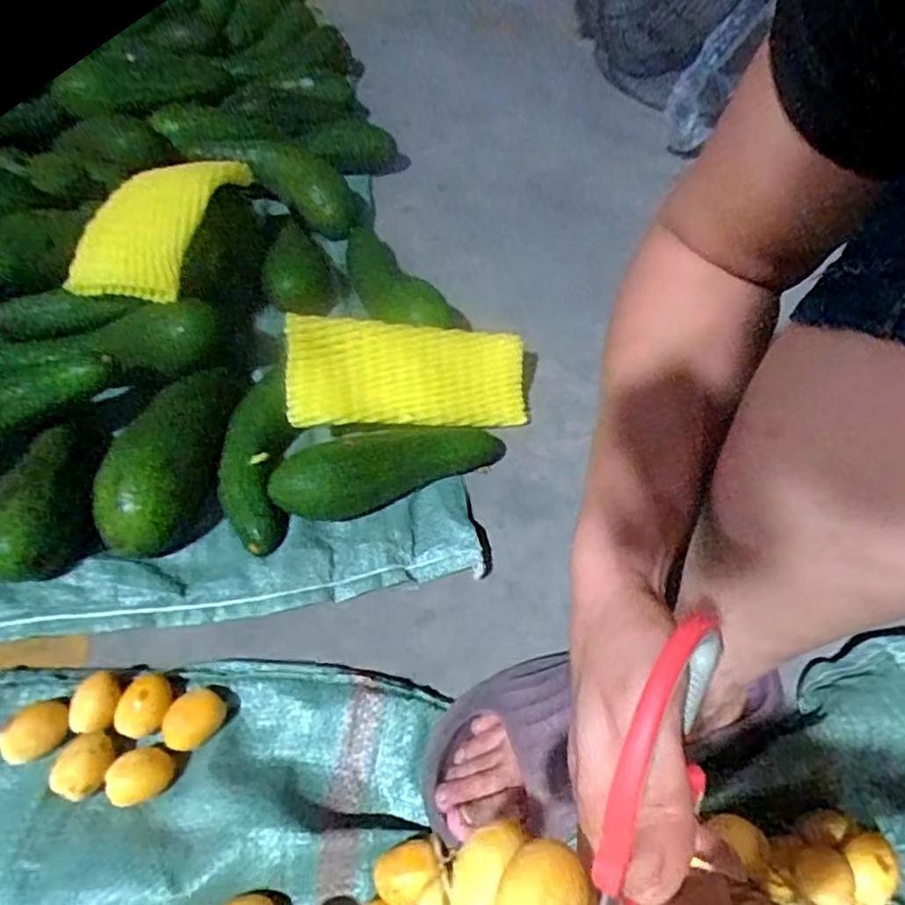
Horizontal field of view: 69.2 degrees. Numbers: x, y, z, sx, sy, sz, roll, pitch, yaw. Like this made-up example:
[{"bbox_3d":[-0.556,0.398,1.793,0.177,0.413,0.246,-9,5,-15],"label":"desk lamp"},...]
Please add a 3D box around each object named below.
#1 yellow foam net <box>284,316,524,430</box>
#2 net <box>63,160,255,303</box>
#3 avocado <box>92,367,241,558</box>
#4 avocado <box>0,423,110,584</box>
[{"bbox_3d":[-0.035,-0.071,0.595,0.228,0.013,0.092,-1,88,-25],"label":"yellow foam net"},{"bbox_3d":[-0.275,-0.224,0.605,0.102,0.056,0.205,8,49,1],"label":"net"},{"bbox_3d":[-0.215,-0.003,0.539,0.070,0.073,0.193,16,50,8],"label":"avocado"},{"bbox_3d":[-0.306,0.033,0.501,0.063,0.068,0.133,-5,50,-10],"label":"avocado"}]

